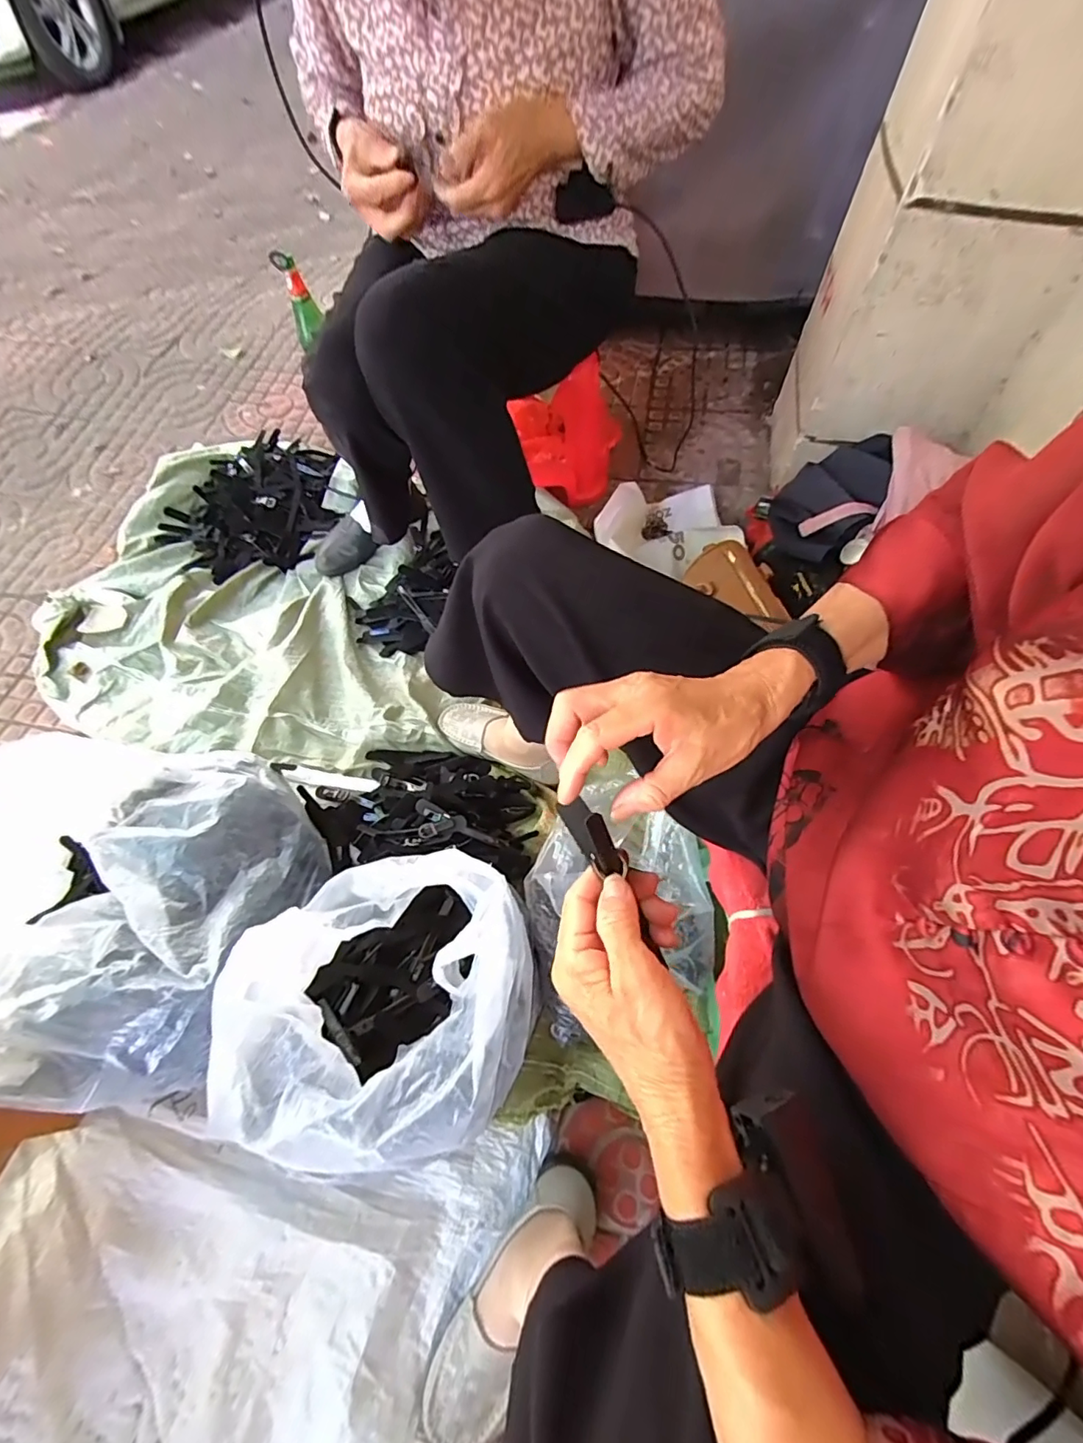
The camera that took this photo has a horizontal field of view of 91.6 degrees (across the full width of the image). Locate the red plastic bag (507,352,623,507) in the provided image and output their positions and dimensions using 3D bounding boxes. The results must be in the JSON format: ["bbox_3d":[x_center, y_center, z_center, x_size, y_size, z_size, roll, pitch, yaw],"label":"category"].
[{"bbox_3d":[0.052,-0.586,1.019,0.231,0.181,0.239,-19,63,-8],"label":"red plastic bag"}]

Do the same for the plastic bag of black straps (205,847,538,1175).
[{"bbox_3d":[-0.142,0.265,0.520,0.251,0.162,0.258,3,61,2],"label":"plastic bag of black straps"}]

